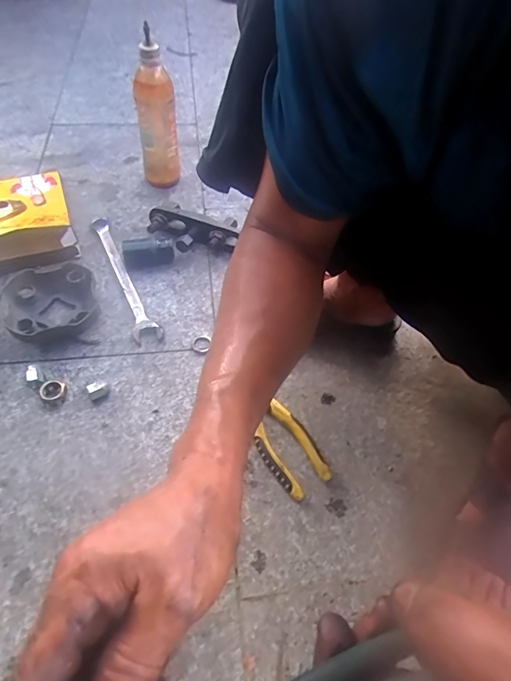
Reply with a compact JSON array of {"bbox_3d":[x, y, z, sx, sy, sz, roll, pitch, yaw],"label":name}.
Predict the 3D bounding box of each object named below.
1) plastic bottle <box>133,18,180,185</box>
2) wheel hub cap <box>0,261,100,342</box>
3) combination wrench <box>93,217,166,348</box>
[{"bbox_3d":[-0.160,-0.348,0.692,0.055,0.222,0.053,3,53,-3],"label":"plastic bottle"},{"bbox_3d":[-0.277,-0.051,0.579,0.122,0.034,0.128,3,53,-3],"label":"wheel hub cap"},{"bbox_3d":[-0.203,-0.101,0.635,0.037,0.017,0.260,-21,58,-20],"label":"combination wrench"}]

